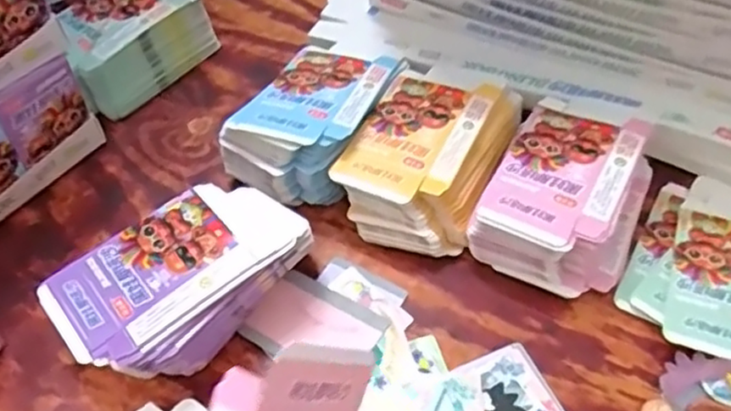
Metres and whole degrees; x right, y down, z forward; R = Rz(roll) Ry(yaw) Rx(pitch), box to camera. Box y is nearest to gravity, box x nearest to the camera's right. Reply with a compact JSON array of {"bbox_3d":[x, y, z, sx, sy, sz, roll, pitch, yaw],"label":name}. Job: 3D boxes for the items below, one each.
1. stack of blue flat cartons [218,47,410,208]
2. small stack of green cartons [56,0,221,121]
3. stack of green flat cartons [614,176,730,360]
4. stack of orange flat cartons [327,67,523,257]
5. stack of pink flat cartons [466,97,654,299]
[{"bbox_3d":[-0.038,-0.072,0.550,0.093,0.066,0.162,25,57,20],"label":"stack of blue flat cartons"},{"bbox_3d":[-0.219,-0.153,0.624,0.098,0.059,0.140,32,59,24],"label":"small stack of green cartons"},{"bbox_3d":[0.255,0.045,0.484,0.114,0.016,0.148,28,58,21],"label":"stack of green flat cartons"},{"bbox_3d":[0.050,-0.037,0.526,0.110,0.058,0.154,21,56,18],"label":"stack of orange flat cartons"},{"bbox_3d":[0.153,-0.009,0.501,0.104,0.060,0.145,24,56,19],"label":"stack of pink flat cartons"}]

